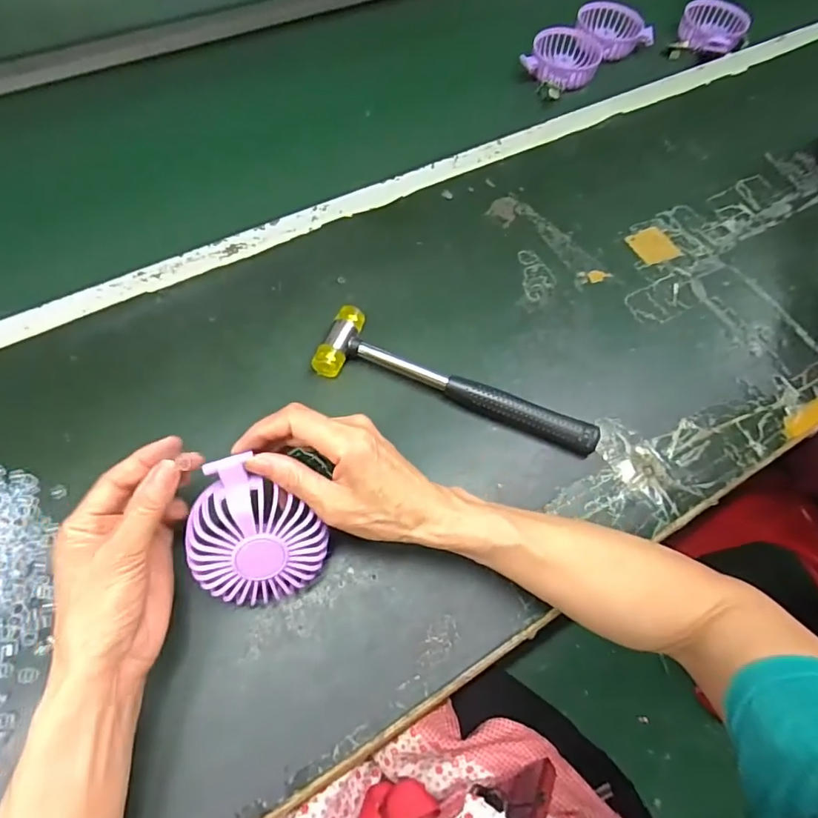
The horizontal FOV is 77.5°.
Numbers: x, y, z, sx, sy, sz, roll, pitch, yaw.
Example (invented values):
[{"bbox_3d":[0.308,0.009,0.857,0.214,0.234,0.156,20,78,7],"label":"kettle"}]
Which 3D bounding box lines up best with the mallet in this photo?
[{"bbox_3d":[0.041,-0.016,0.428,0.238,0.034,0.060,22,64,7],"label":"mallet"}]

